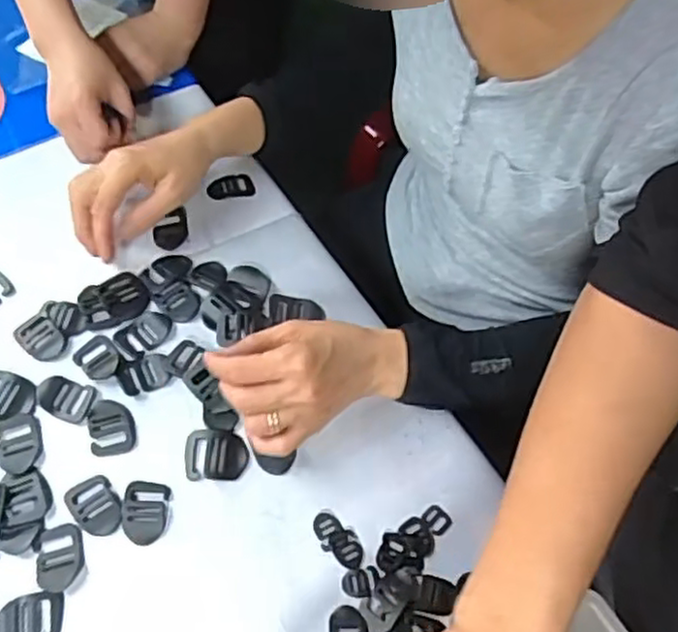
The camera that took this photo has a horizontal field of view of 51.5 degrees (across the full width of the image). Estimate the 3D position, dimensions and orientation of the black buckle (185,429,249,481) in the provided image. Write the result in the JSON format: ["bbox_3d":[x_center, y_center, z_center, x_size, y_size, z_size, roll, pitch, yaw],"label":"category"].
[{"bbox_3d":[-0.089,0.101,0.513,0.044,0.004,0.036,-1,61,-3],"label":"black buckle"}]

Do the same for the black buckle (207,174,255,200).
[{"bbox_3d":[-0.099,-0.118,0.641,0.041,0.004,0.024,-9,61,-8],"label":"black buckle"}]

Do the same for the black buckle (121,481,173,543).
[{"bbox_3d":[-0.134,0.136,0.489,0.029,0.004,0.041,1,60,-2],"label":"black buckle"}]

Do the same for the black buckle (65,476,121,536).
[{"bbox_3d":[-0.170,0.132,0.490,0.030,0.004,0.043,-36,68,-20],"label":"black buckle"}]

